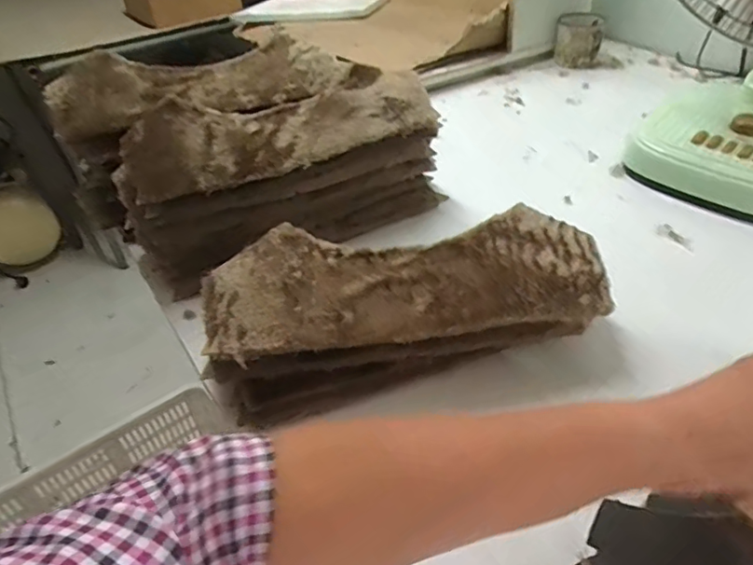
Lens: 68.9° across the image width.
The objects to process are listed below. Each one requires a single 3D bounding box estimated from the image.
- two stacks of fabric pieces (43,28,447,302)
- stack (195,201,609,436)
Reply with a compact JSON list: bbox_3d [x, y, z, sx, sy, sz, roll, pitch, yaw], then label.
[{"bbox_3d":[-0.157,-0.169,0.690,0.386,0.168,0.287,-23,44,-19],"label":"two stacks of fabric pieces"},{"bbox_3d":[0.029,0.019,0.505,0.358,0.097,0.139,-13,41,-8],"label":"stack"}]

